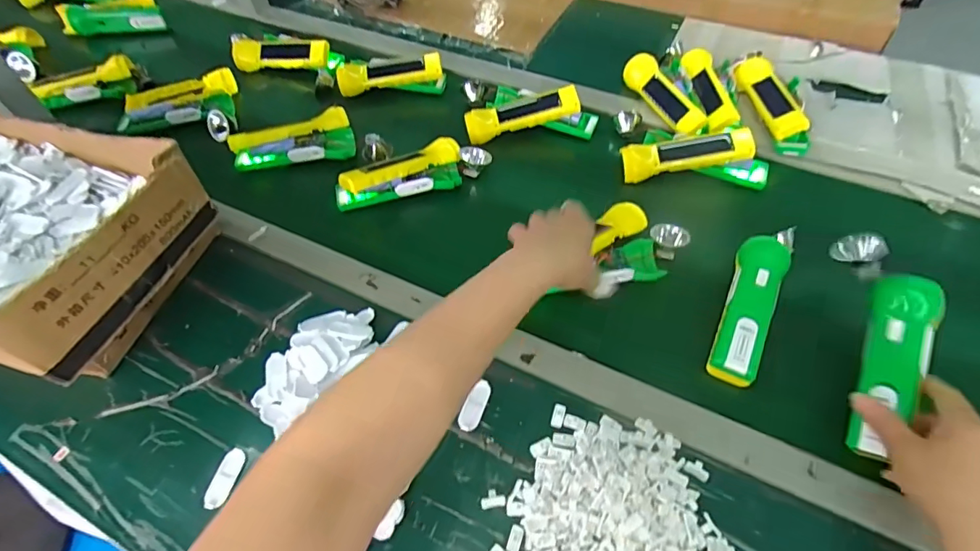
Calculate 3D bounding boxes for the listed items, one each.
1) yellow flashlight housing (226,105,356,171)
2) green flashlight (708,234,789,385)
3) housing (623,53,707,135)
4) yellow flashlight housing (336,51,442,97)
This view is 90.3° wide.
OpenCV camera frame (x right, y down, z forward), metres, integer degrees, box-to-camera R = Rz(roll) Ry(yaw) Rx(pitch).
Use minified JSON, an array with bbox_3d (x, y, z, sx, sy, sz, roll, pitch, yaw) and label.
[{"bbox_3d":[-0.292,-0.203,0.732,0.173,0.035,0.091,-7,54,-4],"label":"yellow flashlight housing"},{"bbox_3d":[0.266,0.035,0.504,0.047,0.048,0.165,24,58,18],"label":"green flashlight"},{"bbox_3d":[0.256,-0.269,0.721,0.044,0.038,0.174,-15,55,-10],"label":"housing"},{"bbox_3d":[-0.167,-0.332,0.806,0.174,0.045,0.055,-7,54,-4],"label":"yellow flashlight housing"}]

